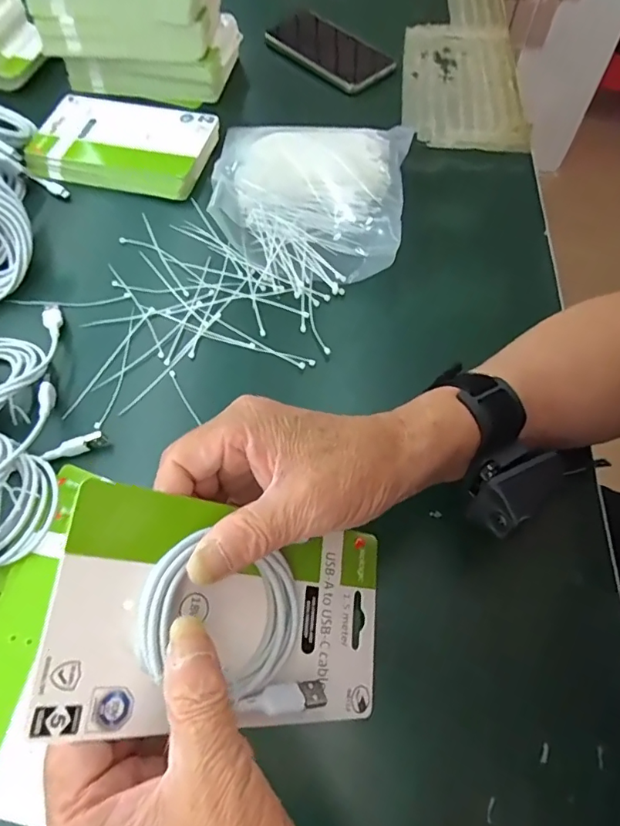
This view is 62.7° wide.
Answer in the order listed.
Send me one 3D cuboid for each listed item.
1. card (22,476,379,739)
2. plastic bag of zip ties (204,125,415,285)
[{"bbox_3d":[-0.030,0.099,0.250,0.179,0.023,0.097,23,55,-32],"label":"card"},{"bbox_3d":[-0.001,-0.209,0.476,0.181,0.058,0.194,4,61,3],"label":"plastic bag of zip ties"}]

